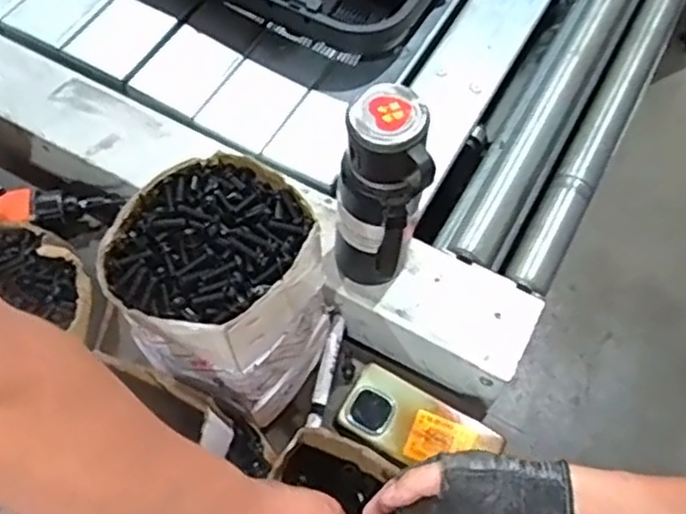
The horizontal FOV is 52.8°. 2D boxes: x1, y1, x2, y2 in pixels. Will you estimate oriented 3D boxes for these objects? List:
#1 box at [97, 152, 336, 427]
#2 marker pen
[{"bbox_3d":[-0.101,0.042,0.640,0.153,0.243,0.169,39,67,17],"label":"box"},{"bbox_3d":[-0.018,0.120,0.741,0.017,0.023,0.131,12,62,4],"label":"marker pen"}]

